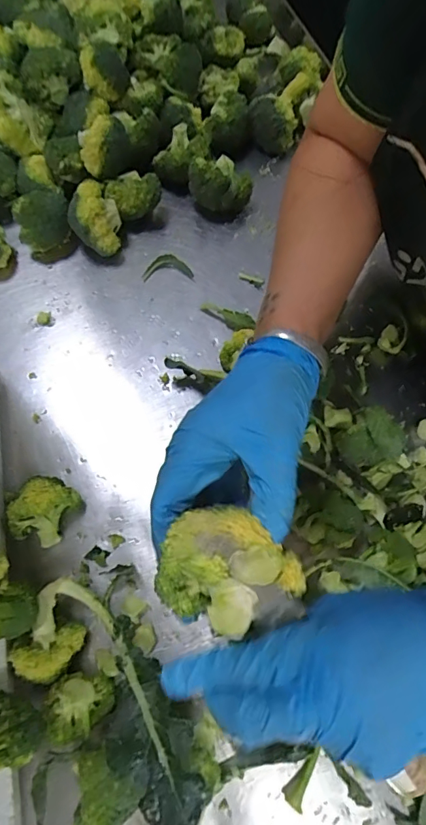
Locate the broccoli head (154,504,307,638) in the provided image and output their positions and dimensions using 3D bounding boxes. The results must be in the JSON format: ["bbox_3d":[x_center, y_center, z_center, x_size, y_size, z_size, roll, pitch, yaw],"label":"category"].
[{"bbox_3d":[0.005,0.076,0.218,0.061,0.031,0.057,1,69,-1],"label":"broccoli head"}]

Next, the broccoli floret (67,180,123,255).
[{"bbox_3d":[-0.128,-0.210,0.500,0.052,0.064,0.069,-17,71,-8],"label":"broccoli floret"}]

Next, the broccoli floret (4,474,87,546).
[{"bbox_3d":[-0.150,0.086,0.406,0.045,0.041,0.058,34,72,10],"label":"broccoli floret"}]

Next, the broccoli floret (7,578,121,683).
[{"bbox_3d":[-0.123,0.171,0.371,0.072,0.044,0.061,-31,73,-13],"label":"broccoli floret"}]

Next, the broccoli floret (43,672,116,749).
[{"bbox_3d":[-0.097,0.209,0.333,0.045,0.041,0.040,-36,74,-14],"label":"broccoli floret"}]

